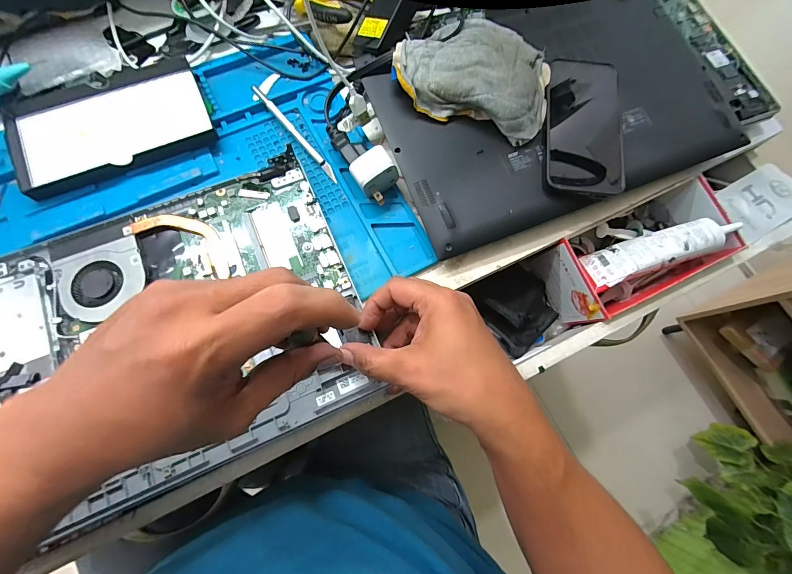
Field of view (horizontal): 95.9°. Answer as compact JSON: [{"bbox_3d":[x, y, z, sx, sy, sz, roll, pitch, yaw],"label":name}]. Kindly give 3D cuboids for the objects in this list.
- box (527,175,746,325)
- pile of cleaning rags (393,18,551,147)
[{"bbox_3d":[0.265,-0.035,0.400,0.179,0.091,0.094,-25,76,-10],"label":"box"},{"bbox_3d":[0.082,-0.218,0.361,0.150,0.032,0.118,18,73,3],"label":"pile of cleaning rags"}]

